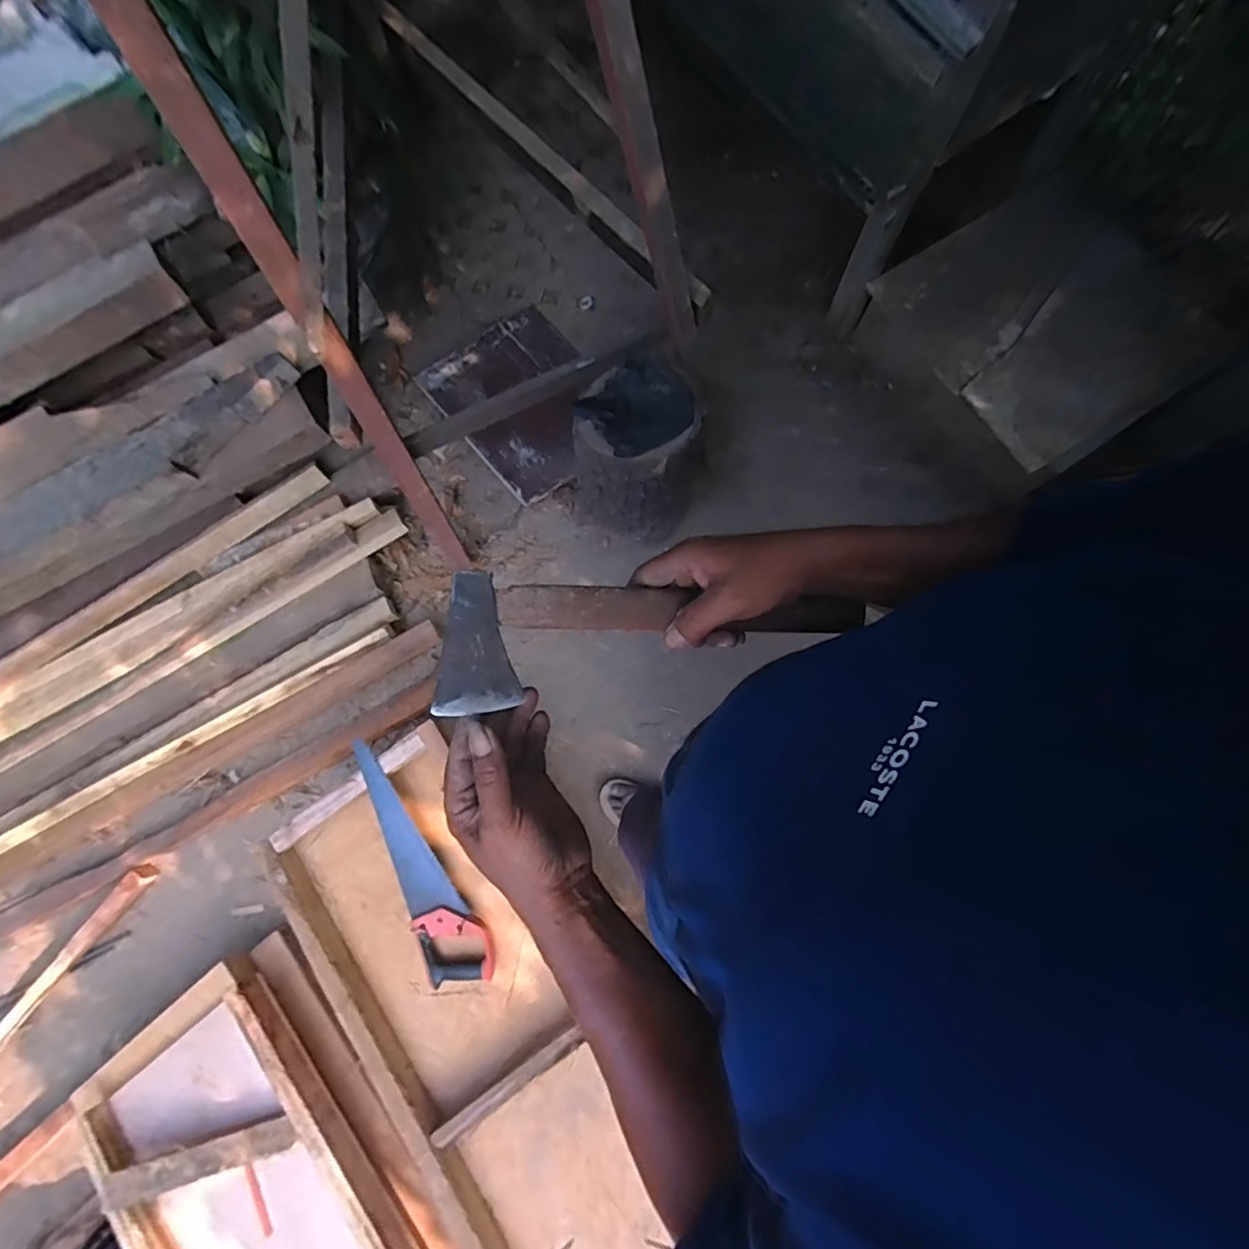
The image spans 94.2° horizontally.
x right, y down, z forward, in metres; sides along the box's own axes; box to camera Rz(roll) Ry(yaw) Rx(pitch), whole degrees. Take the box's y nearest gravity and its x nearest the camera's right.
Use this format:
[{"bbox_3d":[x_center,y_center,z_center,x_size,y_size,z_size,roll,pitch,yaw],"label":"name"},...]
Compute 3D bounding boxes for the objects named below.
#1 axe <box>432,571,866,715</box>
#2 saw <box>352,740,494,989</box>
[{"bbox_3d":[0.029,0.005,0.443,0.325,0.026,0.090,-4,79,-16],"label":"axe"},{"bbox_3d":[-0.394,0.438,1.096,0.120,0.047,0.495,-30,78,-3],"label":"saw"}]

